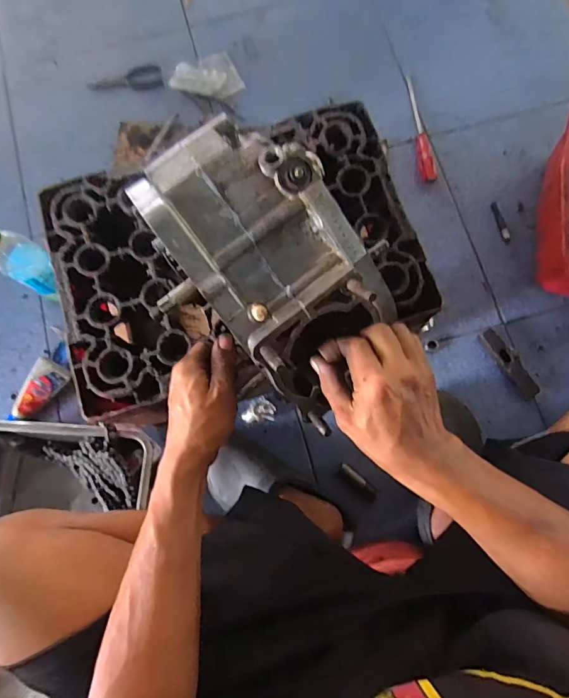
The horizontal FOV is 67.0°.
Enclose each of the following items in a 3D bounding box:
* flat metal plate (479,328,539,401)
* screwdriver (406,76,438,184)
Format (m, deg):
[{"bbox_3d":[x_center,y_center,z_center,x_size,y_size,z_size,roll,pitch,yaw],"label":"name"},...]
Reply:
[{"bbox_3d":[0.392,0.024,0.745,0.034,0.022,0.136,-31,79,-6],"label":"flat metal plate"},{"bbox_3d":[0.272,-0.433,0.846,0.031,0.028,0.247,-3,78,0],"label":"screwdriver"}]

